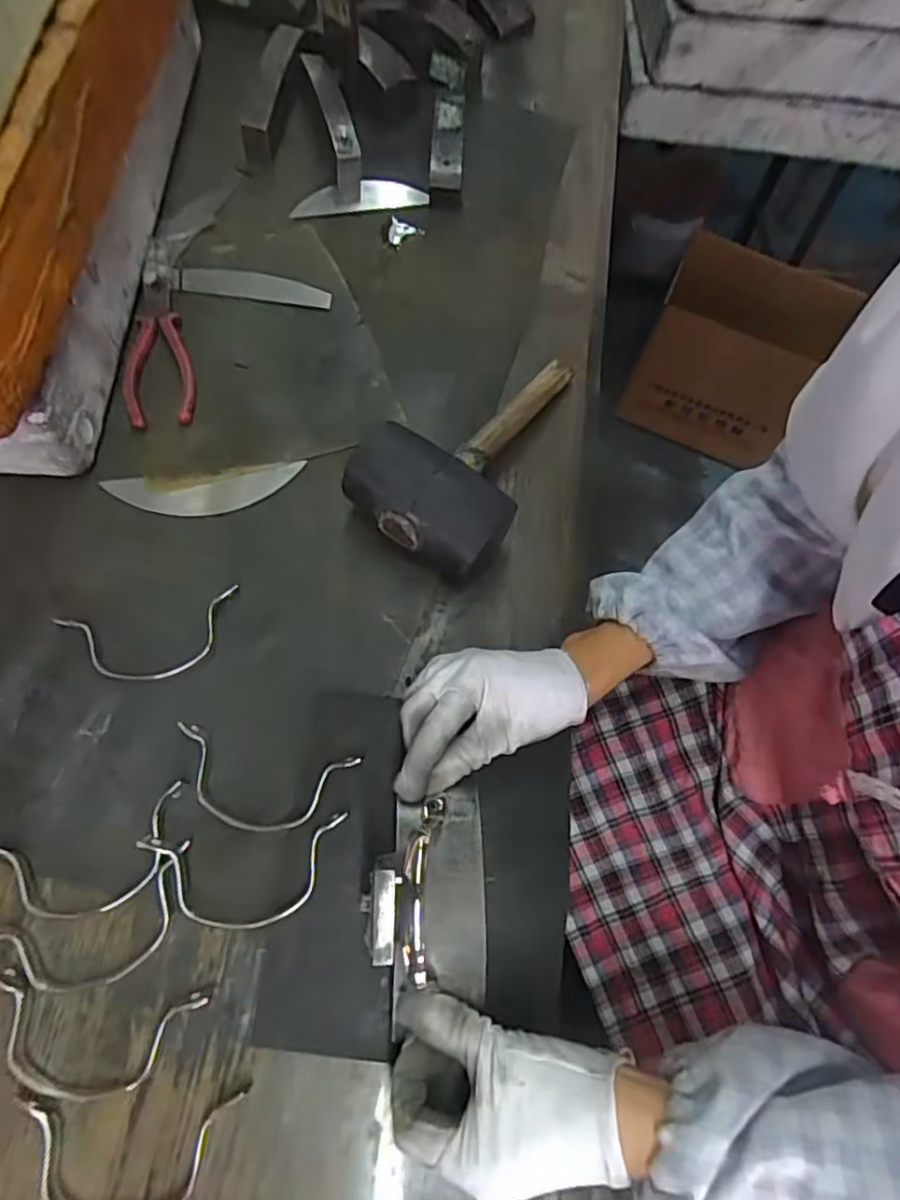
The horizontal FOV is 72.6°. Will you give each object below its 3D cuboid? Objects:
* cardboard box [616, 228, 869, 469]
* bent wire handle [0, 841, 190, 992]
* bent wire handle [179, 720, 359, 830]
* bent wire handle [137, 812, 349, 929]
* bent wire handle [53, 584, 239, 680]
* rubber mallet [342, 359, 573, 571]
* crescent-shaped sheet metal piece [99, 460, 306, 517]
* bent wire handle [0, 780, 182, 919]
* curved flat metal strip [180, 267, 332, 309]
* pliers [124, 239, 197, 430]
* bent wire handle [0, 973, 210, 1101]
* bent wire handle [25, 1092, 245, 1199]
[{"bbox_3d":[0.613,-0.533,1.342,0.351,0.327,0.275,22,68,3],"label":"cardboard box"},{"bbox_3d":[-0.209,0.197,0.361,0.122,0.014,0.055,-21,71,-11],"label":"bent wire handle"},{"bbox_3d":[-0.124,0.118,0.393,0.122,0.014,0.056,11,69,1],"label":"bent wire handle"},{"bbox_3d":[-0.123,0.167,0.372,0.121,0.016,0.057,-5,69,-5],"label":"bent wire handle"},{"bbox_3d":[-0.207,0.027,0.427,0.120,0.010,0.056,-14,70,-8],"label":"bent wire handle"},{"bbox_3d":[0.028,-0.128,0.472,0.116,0.063,0.223,35,71,10],"label":"rubber mallet"},{"bbox_3d":[-0.188,-0.085,0.478,0.143,0.006,0.038,-10,74,-10],"label":"crescent-shaped sheet metal piece"},{"bbox_3d":[-0.220,0.160,0.374,0.117,0.011,0.059,-18,71,-9],"label":"bent wire handle"},{"bbox_3d":[-0.176,-0.287,0.561,0.131,0.006,0.030,5,81,-6],"label":"curved flat metal strip"},{"bbox_3d":[-0.251,-0.228,0.520,0.053,0.017,0.190,-13,70,-8],"label":"pliers"},{"bbox_3d":[-0.206,0.249,0.345,0.122,0.012,0.056,8,69,0],"label":"bent wire handle"},{"bbox_3d":[-0.174,0.302,0.330,0.115,0.011,0.057,1,69,-2],"label":"bent wire handle"}]

